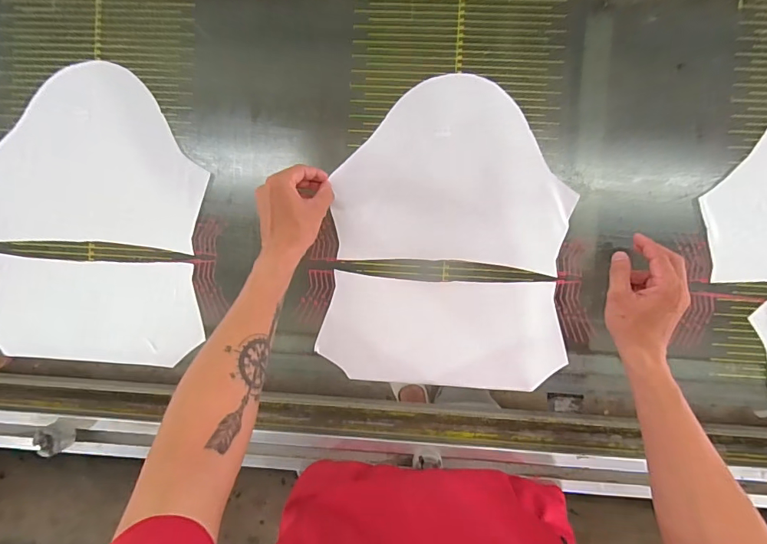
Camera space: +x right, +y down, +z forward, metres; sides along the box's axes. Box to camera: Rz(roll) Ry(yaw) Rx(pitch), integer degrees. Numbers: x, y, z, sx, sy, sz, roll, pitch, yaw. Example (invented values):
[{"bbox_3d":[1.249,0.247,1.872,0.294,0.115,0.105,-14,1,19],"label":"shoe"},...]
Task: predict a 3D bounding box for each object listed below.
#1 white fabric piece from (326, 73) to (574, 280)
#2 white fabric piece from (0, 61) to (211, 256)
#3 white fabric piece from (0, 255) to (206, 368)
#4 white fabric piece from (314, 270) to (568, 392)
[{"bbox_3d":[0.092,-0.128,0.566,0.296,0.013,0.234,5,98,2],"label":"white fabric piece"},{"bbox_3d":[-0.403,-0.157,0.598,0.300,0.010,0.238,4,96,1],"label":"white fabric piece"},{"bbox_3d":[-0.419,0.057,0.617,0.314,0.009,0.142,3,93,3],"label":"white fabric piece"},{"bbox_3d":[0.079,0.083,0.593,0.316,0.007,0.143,3,95,3],"label":"white fabric piece"}]

